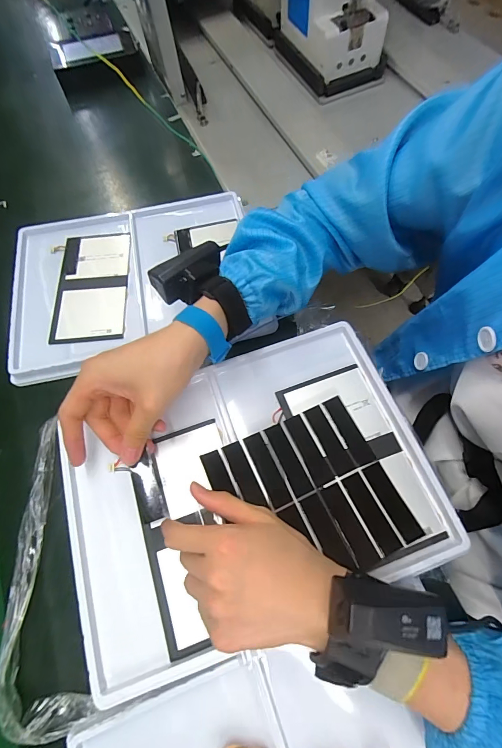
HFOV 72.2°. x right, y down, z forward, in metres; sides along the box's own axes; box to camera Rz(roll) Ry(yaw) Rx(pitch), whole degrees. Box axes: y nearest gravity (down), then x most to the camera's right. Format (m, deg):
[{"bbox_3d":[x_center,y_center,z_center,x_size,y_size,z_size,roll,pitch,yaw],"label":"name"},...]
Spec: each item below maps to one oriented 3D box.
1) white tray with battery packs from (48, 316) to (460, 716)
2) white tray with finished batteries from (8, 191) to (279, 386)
[{"bbox_3d":[-0.004,0.090,0.316,0.319,0.029,0.242,-20,66,-7],"label":"white tray with battery packs"},{"bbox_3d":[-0.155,-0.131,0.466,0.314,0.021,0.247,-11,65,-3],"label":"white tray with finished batteries"}]

